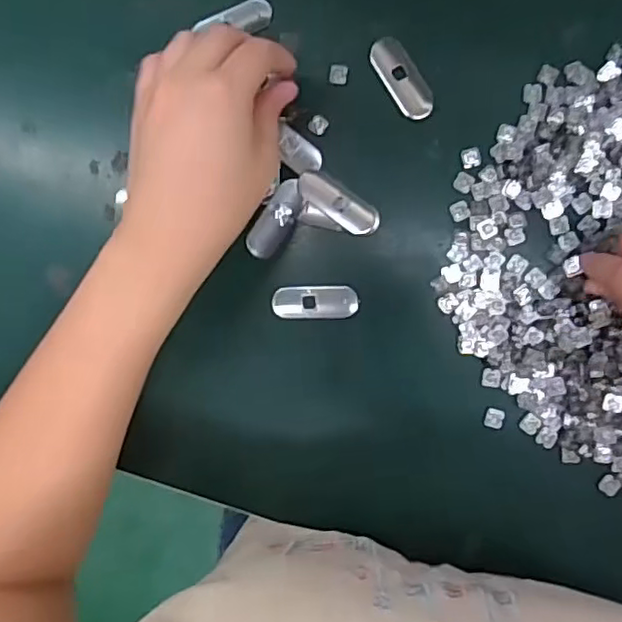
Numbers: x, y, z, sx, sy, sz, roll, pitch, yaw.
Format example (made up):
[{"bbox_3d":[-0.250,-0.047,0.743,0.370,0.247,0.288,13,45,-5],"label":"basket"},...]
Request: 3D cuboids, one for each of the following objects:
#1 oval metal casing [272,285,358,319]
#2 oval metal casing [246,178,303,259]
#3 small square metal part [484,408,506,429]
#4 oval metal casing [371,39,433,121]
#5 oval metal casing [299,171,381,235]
[{"bbox_3d":[0.002,-0.005,0.363,0.050,0.004,0.019,-1,91,5],"label":"oval metal casing"},{"bbox_3d":[-0.020,-0.054,0.363,0.019,0.004,0.049,34,94,3],"label":"oval metal casing"},{"bbox_3d":[0.107,0.063,0.354,0.010,0.004,0.011,13,92,4],"label":"small square metal part"},{"bbox_3d":[0.053,-0.135,0.353,0.020,0.004,0.051,-34,89,5],"label":"oval metal casing"},{"bbox_3d":[0.016,-0.063,0.359,0.053,0.004,0.018,35,94,3],"label":"oval metal casing"}]

